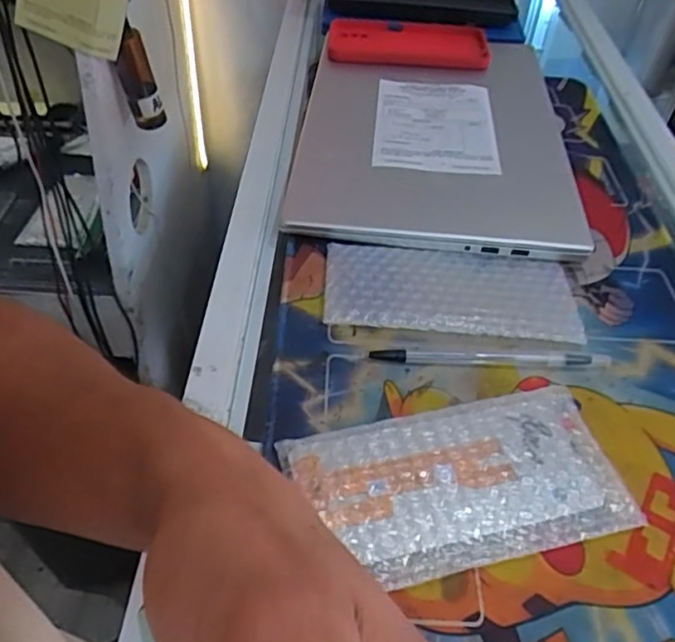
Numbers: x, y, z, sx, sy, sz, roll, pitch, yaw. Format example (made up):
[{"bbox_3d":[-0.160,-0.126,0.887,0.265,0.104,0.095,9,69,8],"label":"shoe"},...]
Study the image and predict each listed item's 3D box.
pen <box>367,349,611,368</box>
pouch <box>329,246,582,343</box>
[{"bbox_3d":[0.095,0.023,0.388,0.147,0.007,0.011,4,48,-2],"label":"pen"},{"bbox_3d":[0.077,-0.022,0.425,0.168,0.007,0.080,5,48,-1],"label":"pouch"}]

